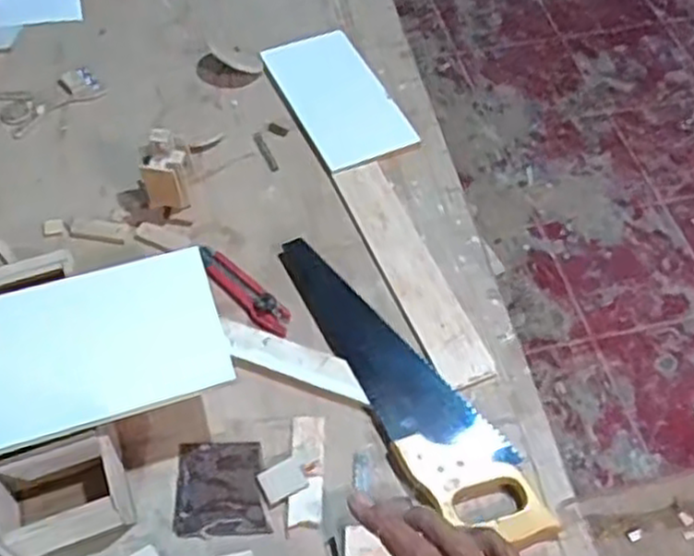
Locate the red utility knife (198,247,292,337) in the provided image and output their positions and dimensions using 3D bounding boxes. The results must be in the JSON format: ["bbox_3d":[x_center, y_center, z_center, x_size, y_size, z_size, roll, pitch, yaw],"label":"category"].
[{"bbox_3d":[-0.119,0.012,0.829,0.143,0.015,0.033,39,64,24],"label":"red utility knife"}]

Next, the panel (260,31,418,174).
[{"bbox_3d":[-0.012,-0.250,1.008,0.130,0.009,0.247,-21,58,-14],"label":"panel"}]

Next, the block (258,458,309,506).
[{"bbox_3d":[-0.062,0.194,0.708,0.041,0.005,0.033,-23,58,-15],"label":"block"}]

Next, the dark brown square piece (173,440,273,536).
[{"bbox_3d":[-0.119,0.203,0.710,0.086,0.006,0.090,-3,55,-1],"label":"dark brown square piece"}]

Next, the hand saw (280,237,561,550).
[{"bbox_3d":[0.057,0.099,0.764,0.094,0.022,0.406,-26,59,-17],"label":"hand saw"}]

